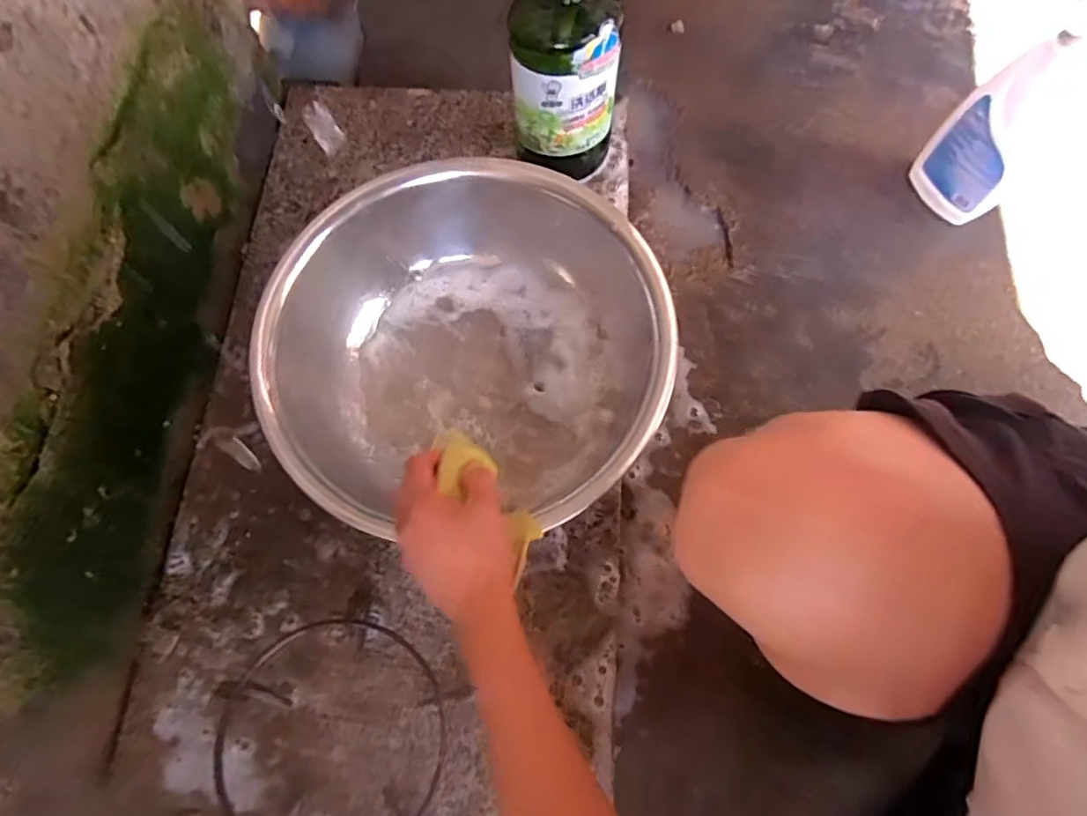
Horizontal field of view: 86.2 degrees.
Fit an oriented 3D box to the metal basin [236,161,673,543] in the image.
[{"bbox_3d":[-0.071,-0.061,0.563,0.359,0.114,0.342,0,73,1],"label":"metal basin"}]

